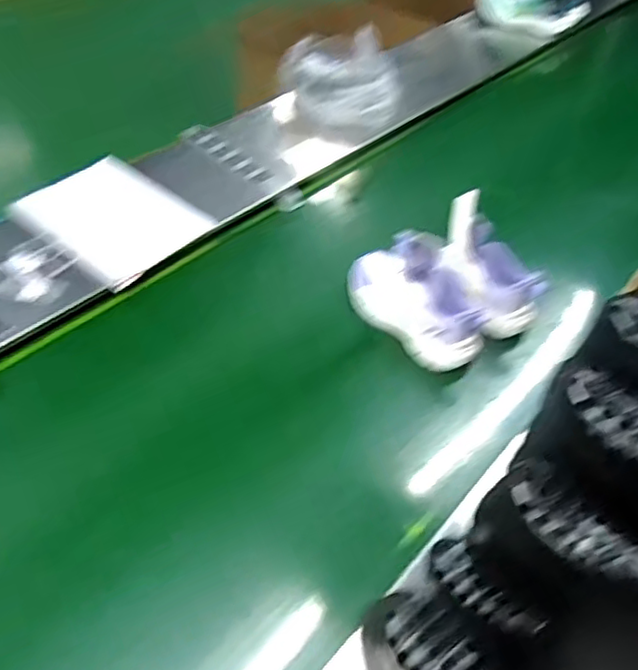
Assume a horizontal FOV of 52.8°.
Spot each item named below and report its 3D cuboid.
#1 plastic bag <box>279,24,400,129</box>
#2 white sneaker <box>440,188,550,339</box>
[{"bbox_3d":[0.044,-0.501,1.269,0.233,0.145,0.072,-1,47,-8],"label":"plastic bag"},{"bbox_3d":[0.252,-0.101,0.910,0.076,0.091,0.209,-32,94,-31],"label":"white sneaker"}]

